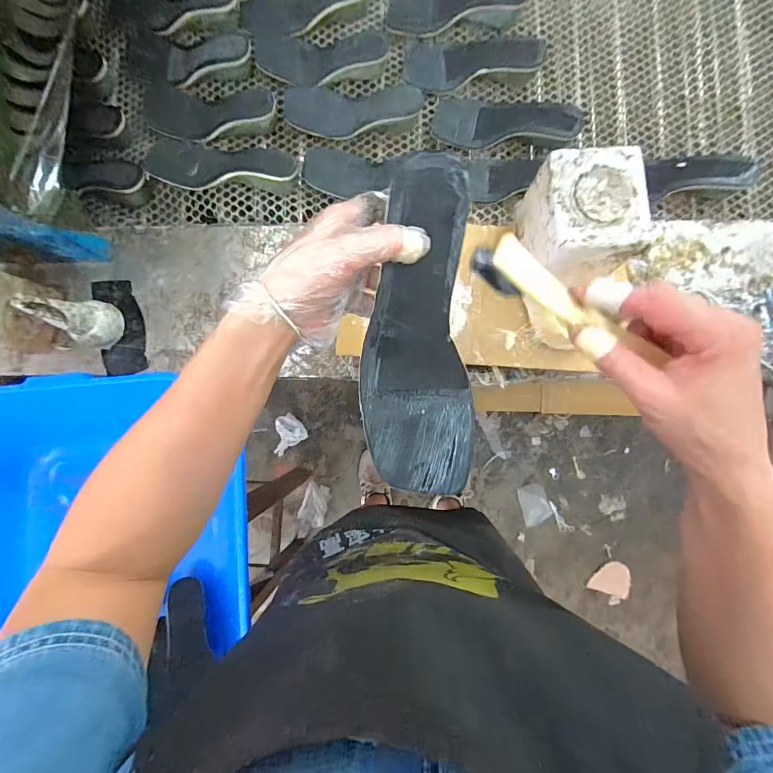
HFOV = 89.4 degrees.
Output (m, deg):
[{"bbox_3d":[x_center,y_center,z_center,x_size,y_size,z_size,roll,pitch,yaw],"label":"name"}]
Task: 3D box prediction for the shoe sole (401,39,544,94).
[{"bbox_3d":[0.135,-0.526,0.619,0.210,0.034,0.086,-7,85,1],"label":"shoe sole"}]

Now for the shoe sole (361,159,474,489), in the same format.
[{"bbox_3d":[0.022,-0.037,0.260,0.075,0.023,0.213,1,101,2],"label":"shoe sole"}]

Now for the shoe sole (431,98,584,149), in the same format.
[{"bbox_3d":[0.186,-0.420,0.616,0.222,0.024,0.074,9,86,14],"label":"shoe sole"}]

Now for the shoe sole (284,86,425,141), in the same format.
[{"bbox_3d":[-0.055,-0.441,0.629,0.221,0.024,0.082,4,86,2],"label":"shoe sole"}]

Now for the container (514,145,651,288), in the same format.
[{"bbox_3d":[0.230,-0.195,0.466,0.106,0.104,0.118,-4,85,1],"label":"container"}]

